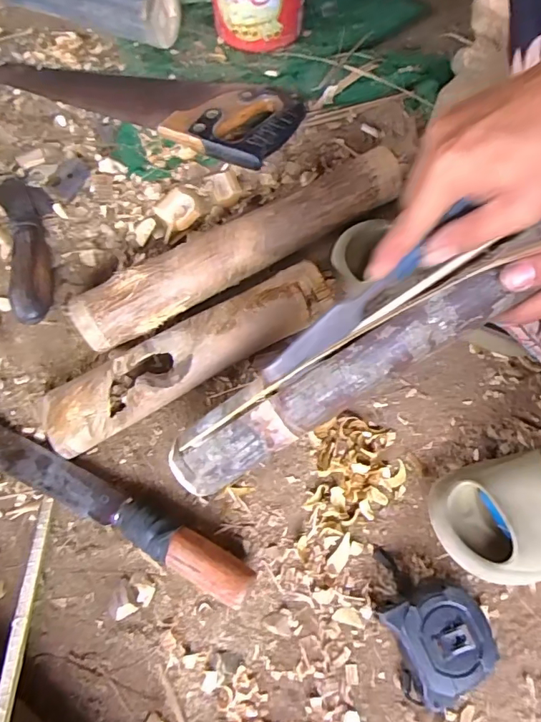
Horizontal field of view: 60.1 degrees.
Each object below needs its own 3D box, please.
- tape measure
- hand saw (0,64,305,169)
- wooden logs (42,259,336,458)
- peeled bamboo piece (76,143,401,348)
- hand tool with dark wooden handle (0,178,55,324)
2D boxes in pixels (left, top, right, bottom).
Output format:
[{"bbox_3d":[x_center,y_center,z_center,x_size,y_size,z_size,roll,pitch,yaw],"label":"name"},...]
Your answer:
[{"bbox_3d":[0.146,0.241,0.405,0.081,0.041,0.079,-19,71,-7],"label":"tape measure"},{"bbox_3d":[-0.195,-0.376,0.628,0.493,0.047,0.131,25,72,9],"label":"hand saw"},{"bbox_3d":[-0.085,-0.013,0.497,0.319,0.045,0.075,-29,73,-10],"label":"wooden logs"},{"bbox_3d":[-0.027,-0.125,0.527,0.393,0.064,0.059,-29,73,-10],"label":"peeled bamboo piece"},{"bbox_3d":[-0.282,-0.136,0.550,0.060,0.029,0.198,-17,71,-6],"label":"hand tool with dark wooden handle"}]

